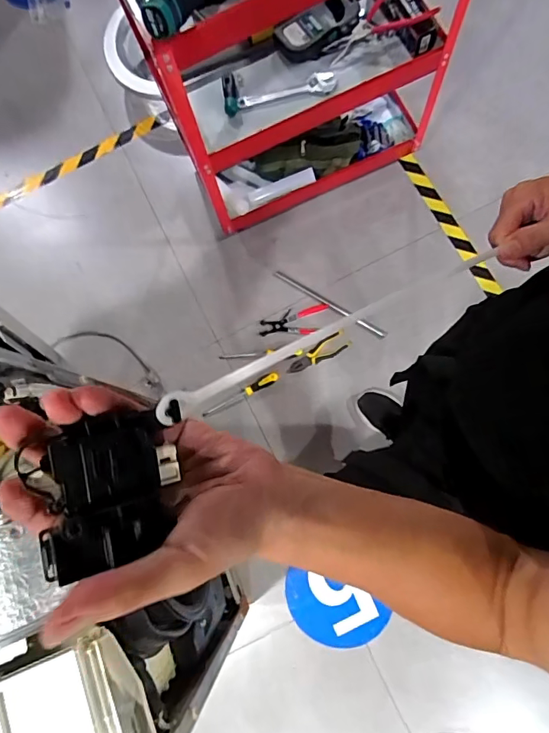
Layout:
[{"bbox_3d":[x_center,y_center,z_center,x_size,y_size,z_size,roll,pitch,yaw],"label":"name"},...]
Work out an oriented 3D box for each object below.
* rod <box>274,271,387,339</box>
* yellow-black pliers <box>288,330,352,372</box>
[{"bbox_3d":[0.160,-0.187,1.341,0.383,0.015,0.024,33,77,10],"label":"rod"},{"bbox_3d":[0.127,-0.036,1.297,0.189,0.029,0.060,-31,78,-2],"label":"yellow-black pliers"}]

